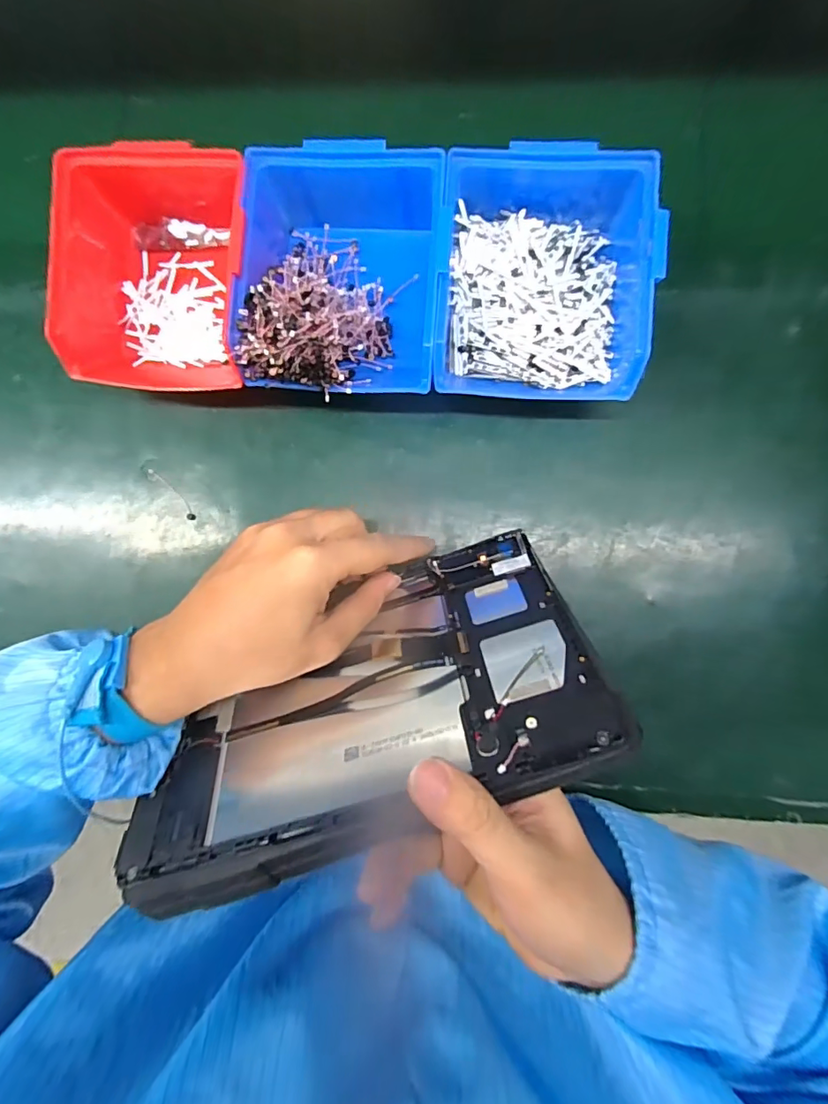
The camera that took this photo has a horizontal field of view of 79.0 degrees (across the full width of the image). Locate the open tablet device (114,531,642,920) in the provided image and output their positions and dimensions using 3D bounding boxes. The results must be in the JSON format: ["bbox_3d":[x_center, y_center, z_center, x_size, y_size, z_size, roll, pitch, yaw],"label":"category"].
[{"bbox_3d":[-0.027,0.080,0.275,0.238,0.149,0.019,-20,130,2],"label":"open tablet device"}]

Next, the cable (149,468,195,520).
[{"bbox_3d":[-0.174,-0.042,0.361,0.049,0.004,0.009,44,93,3],"label":"cable"}]

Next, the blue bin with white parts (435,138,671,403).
[{"bbox_3d":[0.079,-0.171,0.319,0.126,0.063,0.145,3,89,3],"label":"blue bin with white parts"}]

